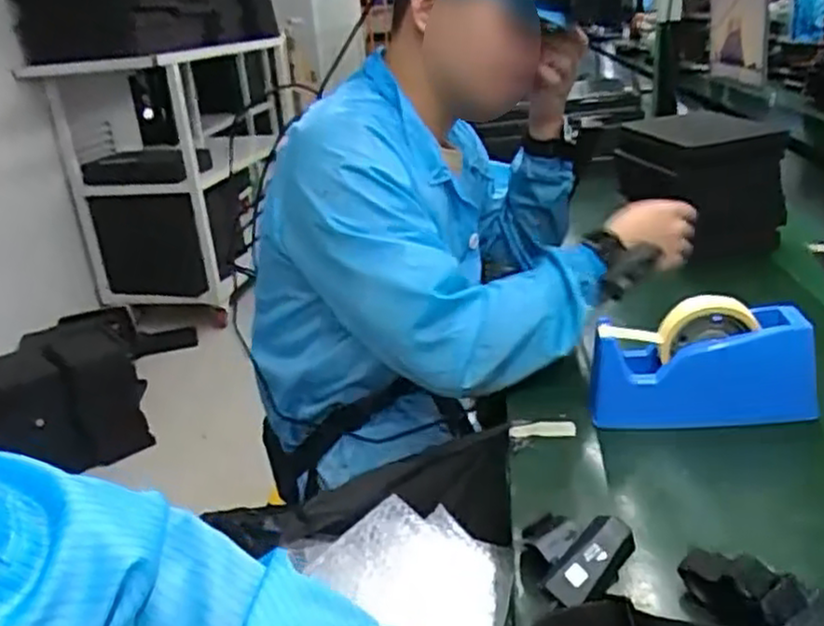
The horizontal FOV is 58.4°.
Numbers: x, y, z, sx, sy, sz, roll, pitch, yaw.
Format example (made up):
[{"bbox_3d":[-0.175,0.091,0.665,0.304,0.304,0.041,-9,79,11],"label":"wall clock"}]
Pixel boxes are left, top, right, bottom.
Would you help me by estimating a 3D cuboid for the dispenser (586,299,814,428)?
[{"bbox_3d":[0.268,0.049,0.694,0.194,0.112,0.067,-4,21,7],"label":"dispenser"}]

